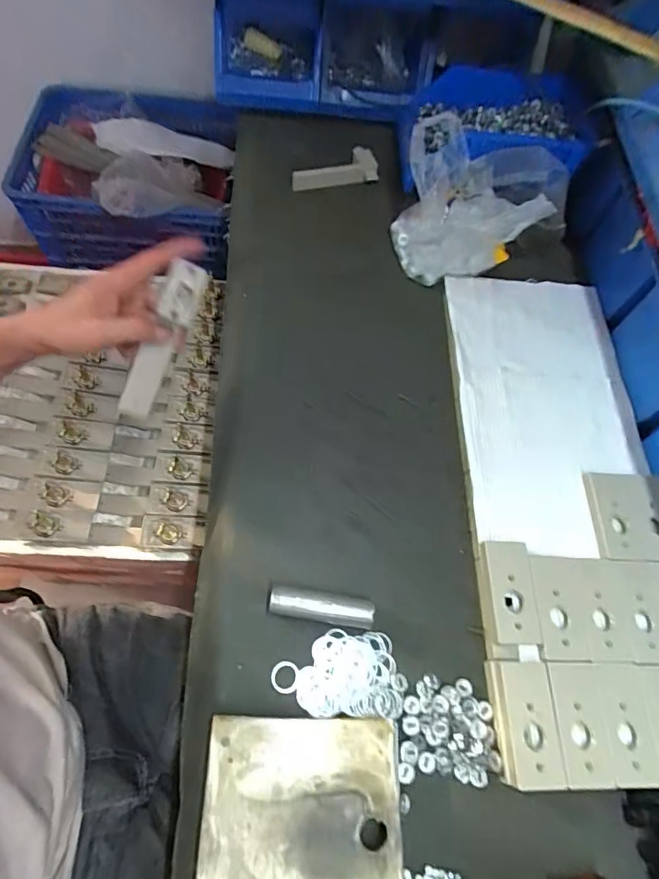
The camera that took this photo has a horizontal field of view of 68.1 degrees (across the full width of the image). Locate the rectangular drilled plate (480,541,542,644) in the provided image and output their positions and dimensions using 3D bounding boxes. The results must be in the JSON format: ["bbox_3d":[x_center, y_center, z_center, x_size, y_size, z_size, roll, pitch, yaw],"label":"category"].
[{"bbox_3d":[0.169,0.144,0.460,0.044,0.016,0.091,3,64,-4],"label":"rectangular drilled plate"}]

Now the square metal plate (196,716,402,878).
[{"bbox_3d":[-0.020,0.295,0.368,0.145,0.028,0.147,3,63,-4],"label":"square metal plate"}]

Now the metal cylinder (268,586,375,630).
[{"bbox_3d":[-0.007,0.151,0.438,0.092,0.023,0.023,10,63,-1],"label":"metal cylinder"}]

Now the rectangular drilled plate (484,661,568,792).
[{"bbox_3d":[0.166,0.240,0.414,0.049,0.015,0.092,1,64,-5],"label":"rectangular drilled plate"}]

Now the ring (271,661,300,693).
[{"bbox_3d":[-0.038,0.205,0.421,0.025,0.004,0.025,2,64,-4],"label":"ring"}]

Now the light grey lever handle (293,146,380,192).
[{"bbox_3d":[0.007,-0.387,0.697,0.122,0.035,0.030,-8,65,-9],"label":"light grey lever handle"}]

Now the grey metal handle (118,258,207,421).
[{"bbox_3d":[-0.159,-0.089,0.462,0.040,0.022,0.158,33,107,12],"label":"grey metal handle"}]

